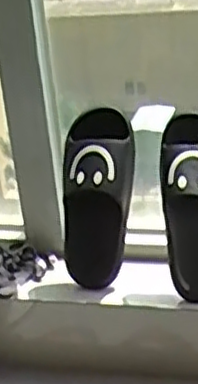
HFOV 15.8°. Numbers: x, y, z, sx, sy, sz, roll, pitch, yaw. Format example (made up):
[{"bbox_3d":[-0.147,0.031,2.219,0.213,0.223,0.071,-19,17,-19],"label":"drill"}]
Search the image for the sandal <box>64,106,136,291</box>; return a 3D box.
[{"bbox_3d":[-0.002,0.008,1.079,0.106,0.269,0.080,6,5,24],"label":"sandal"}]

